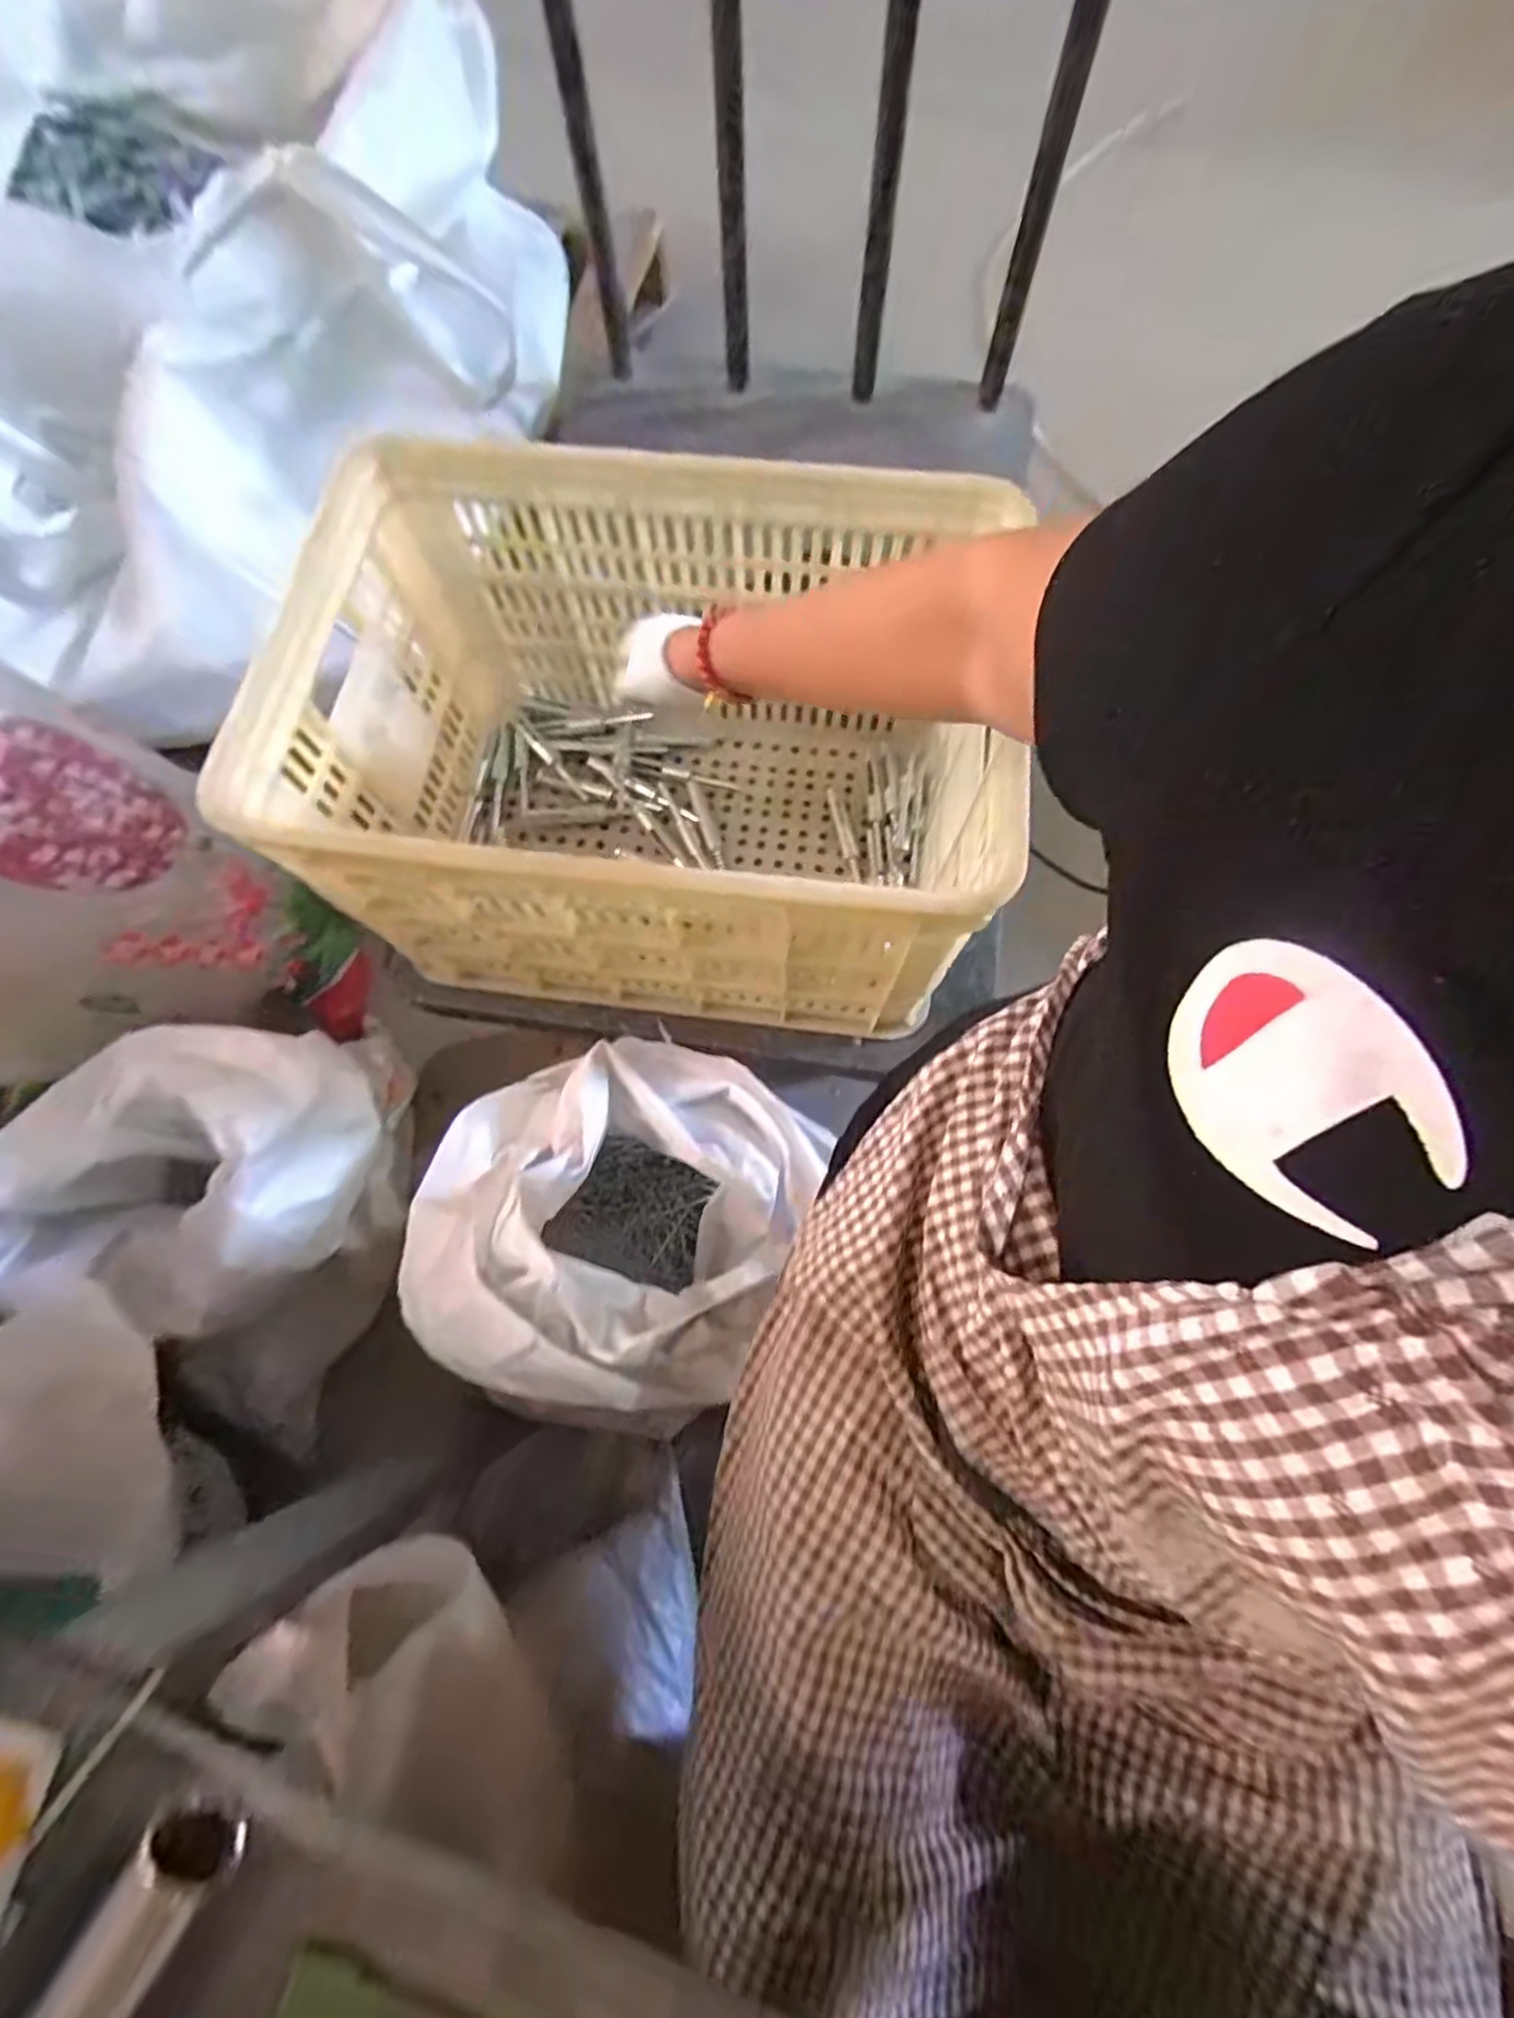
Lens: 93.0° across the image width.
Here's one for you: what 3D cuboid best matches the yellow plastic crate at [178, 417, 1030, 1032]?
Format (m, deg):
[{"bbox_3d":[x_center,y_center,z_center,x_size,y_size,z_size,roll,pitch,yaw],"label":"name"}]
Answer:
[{"bbox_3d":[-0.081,-0.200,0.617,0.508,0.298,0.353,7,69,5],"label":"yellow plastic crate"}]

